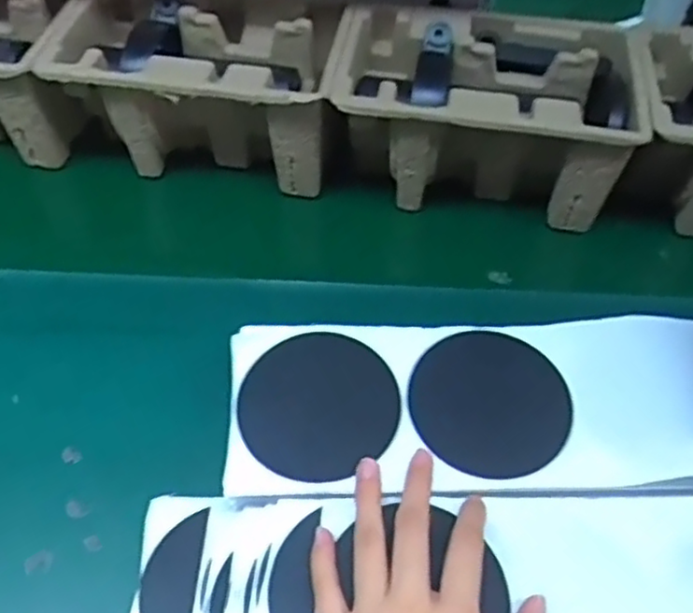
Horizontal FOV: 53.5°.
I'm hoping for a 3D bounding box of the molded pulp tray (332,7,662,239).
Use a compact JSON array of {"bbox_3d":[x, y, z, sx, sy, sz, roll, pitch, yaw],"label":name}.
[{"bbox_3d":[0.107,-0.156,0.560,0.230,0.097,0.152,3,53,0],"label":"molded pulp tray"}]

